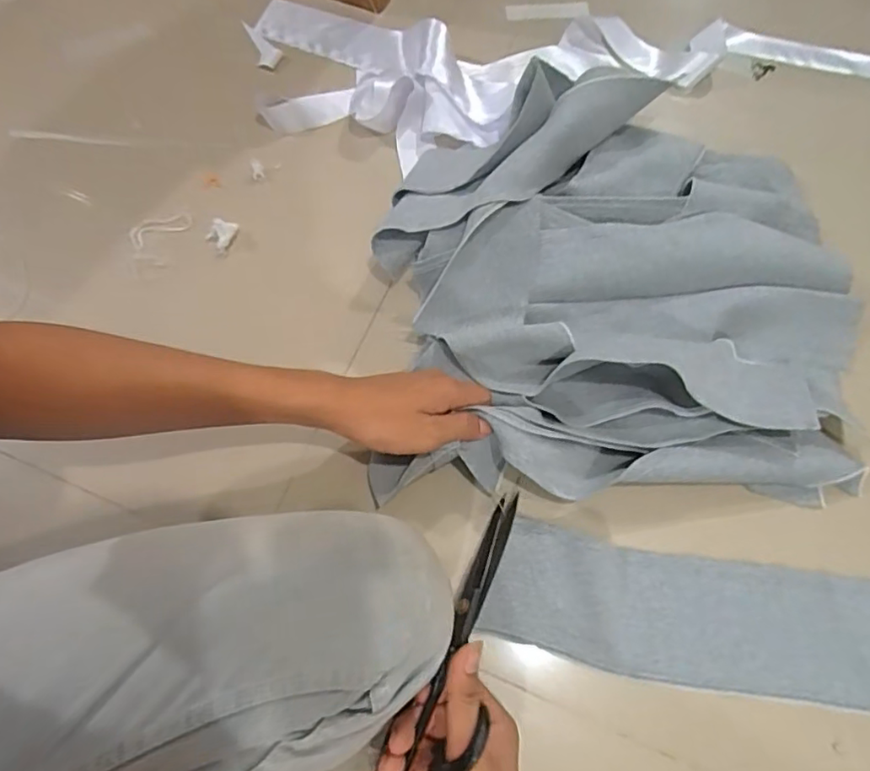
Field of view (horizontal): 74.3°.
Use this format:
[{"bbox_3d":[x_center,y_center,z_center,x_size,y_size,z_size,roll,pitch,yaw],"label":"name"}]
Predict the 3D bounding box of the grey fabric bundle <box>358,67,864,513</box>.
[{"bbox_3d":[0.167,-0.100,0.521,0.420,0.094,0.379,1,68,0],"label":"grey fabric bundle"}]

